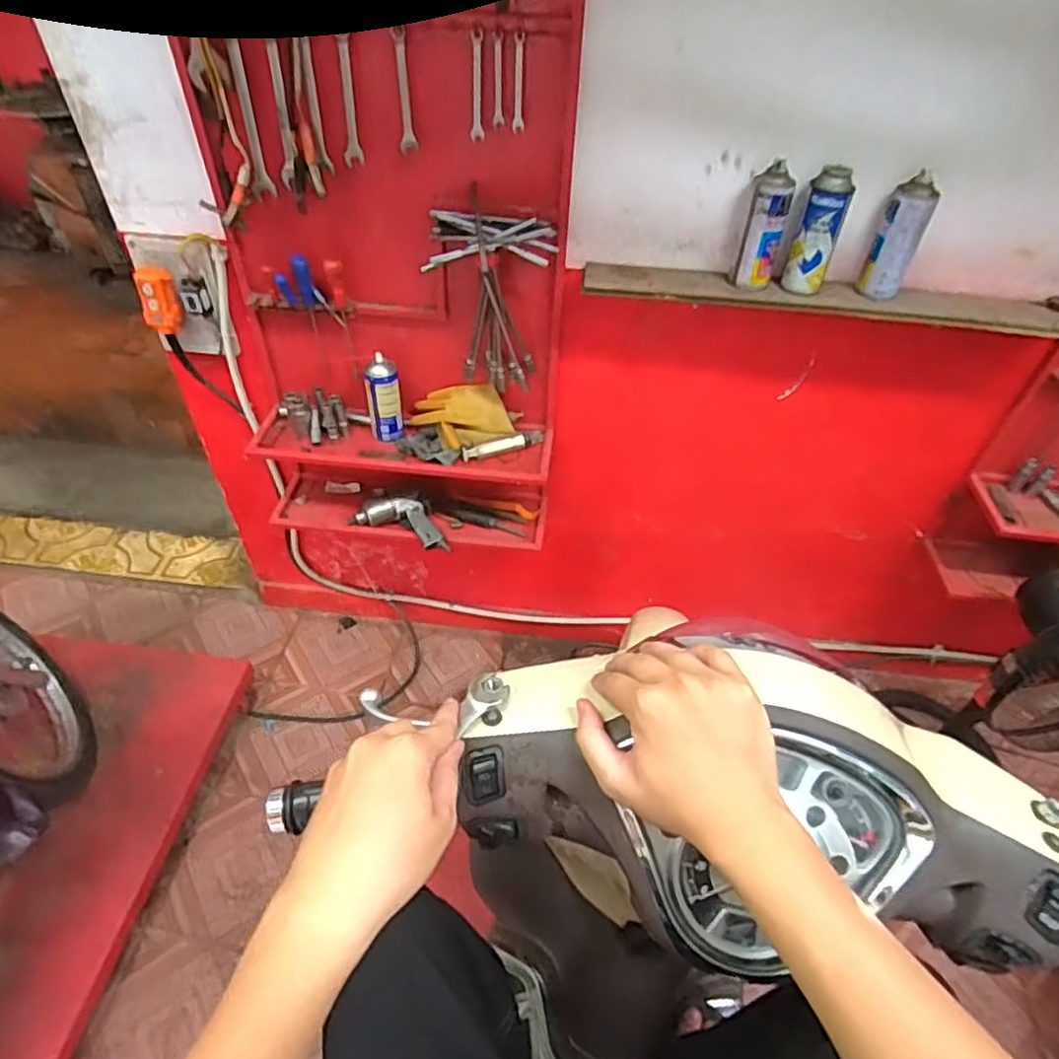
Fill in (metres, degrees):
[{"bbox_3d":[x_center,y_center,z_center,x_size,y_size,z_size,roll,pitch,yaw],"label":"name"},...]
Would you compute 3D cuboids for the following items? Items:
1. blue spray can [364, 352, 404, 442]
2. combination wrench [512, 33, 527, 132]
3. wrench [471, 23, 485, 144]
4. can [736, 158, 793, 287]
[{"bbox_3d":[-0.283,-0.254,1.296,0.065,0.159,0.053,-12,48,-14],"label":"blue spray can"},{"bbox_3d":[-0.015,-0.632,0.944,0.017,0.113,0.009,-4,46,-7],"label":"combination wrench"},{"bbox_3d":[-0.074,-0.629,0.944,0.018,0.133,0.013,-8,47,-11],"label":"wrench"},{"bbox_3d":[0.365,-0.464,1.029,0.062,0.170,0.055,17,47,13],"label":"can"}]

